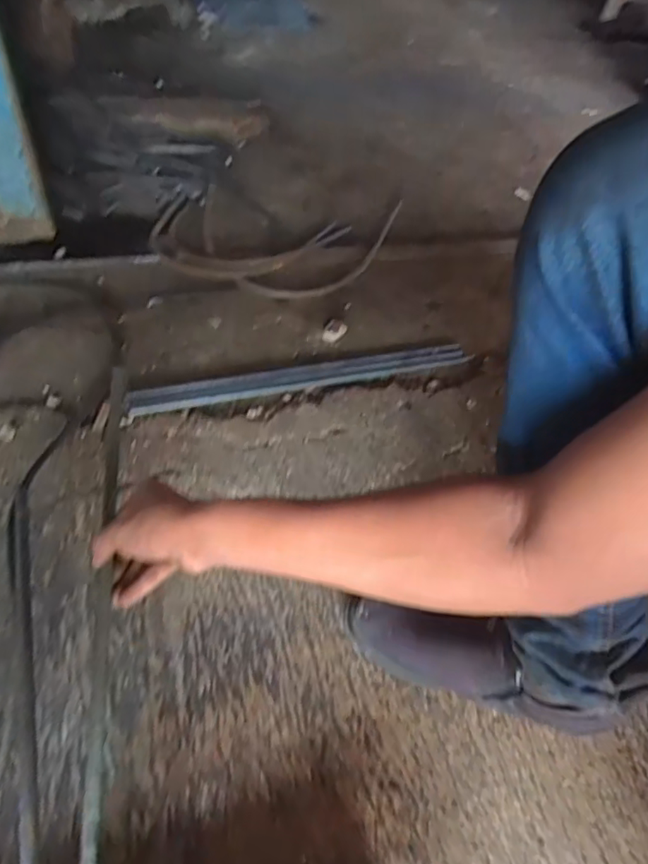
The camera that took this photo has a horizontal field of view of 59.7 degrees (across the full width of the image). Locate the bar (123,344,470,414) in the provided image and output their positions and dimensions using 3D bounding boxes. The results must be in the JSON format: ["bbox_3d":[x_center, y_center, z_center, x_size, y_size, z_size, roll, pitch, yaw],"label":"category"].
[{"bbox_3d":[-0.023,-0.084,0.822,0.497,0.017,0.043,-9,52,-14],"label":"bar"}]

